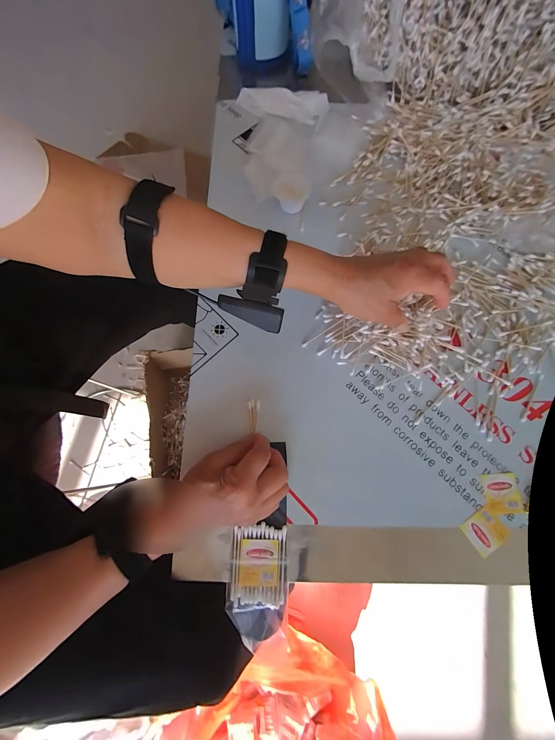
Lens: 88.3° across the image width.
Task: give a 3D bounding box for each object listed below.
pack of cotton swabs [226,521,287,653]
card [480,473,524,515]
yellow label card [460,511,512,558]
[{"bbox_3d":[-0.021,0.228,0.305,0.063,0.011,0.107,5,76,1],"label":"pack of cotton swabs"},{"bbox_3d":[0.264,0.145,0.335,0.041,0.004,0.043,-4,76,-1],"label":"card"},{"bbox_3d":[0.237,0.185,0.324,0.042,0.004,0.040,-35,79,-8],"label":"yellow label card"}]

